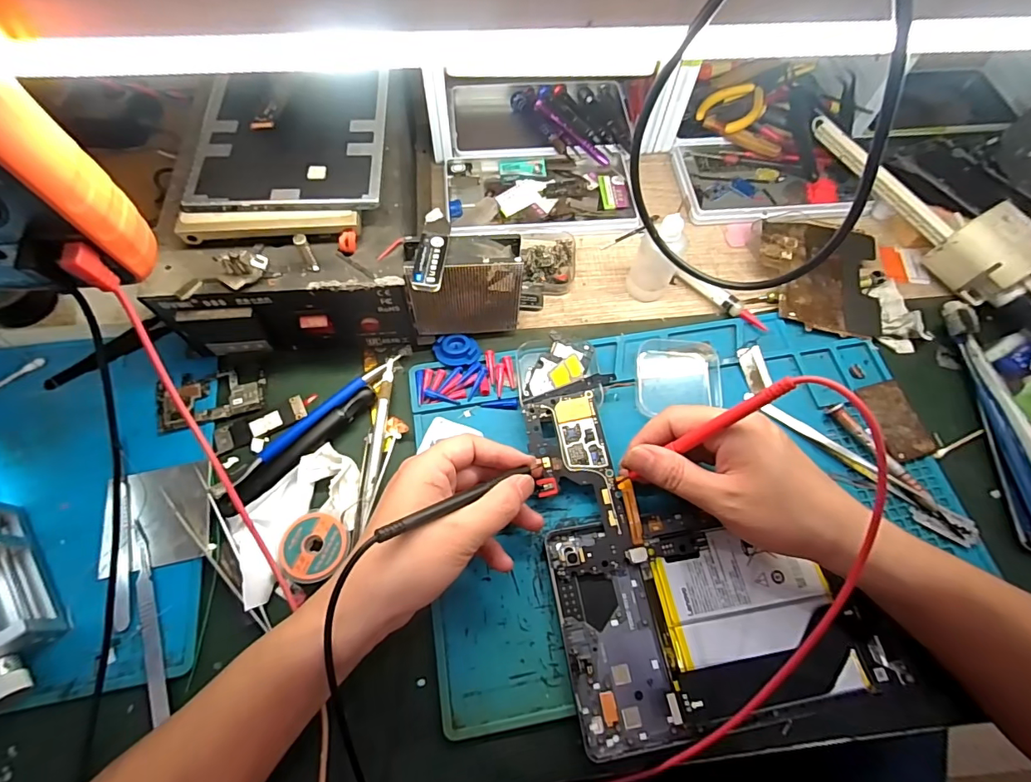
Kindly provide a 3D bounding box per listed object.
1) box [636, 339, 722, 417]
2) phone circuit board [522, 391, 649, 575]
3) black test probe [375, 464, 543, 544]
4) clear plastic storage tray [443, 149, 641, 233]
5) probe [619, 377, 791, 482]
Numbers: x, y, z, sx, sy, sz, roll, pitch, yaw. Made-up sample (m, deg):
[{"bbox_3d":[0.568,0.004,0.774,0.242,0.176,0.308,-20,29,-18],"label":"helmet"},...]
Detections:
[{"bbox_3d":[0.127,-0.012,0.376,0.064,0.013,0.065,8,65,1],"label":"box"},{"bbox_3d":[0.043,0.063,0.333,0.054,0.011,0.119,-13,73,-8],"label":"phone circuit board"},{"bbox_3d":[-0.024,0.060,0.288,0.128,0.013,0.008,-15,62,-48],"label":"black test probe"},{"bbox_3d":[0.025,-0.192,0.459,0.176,0.016,0.103,-4,66,-4],"label":"clear plastic storage tray"},{"bbox_3d":[0.106,0.029,0.285,0.005,0.128,0.008,-5,61,-41],"label":"probe"}]

